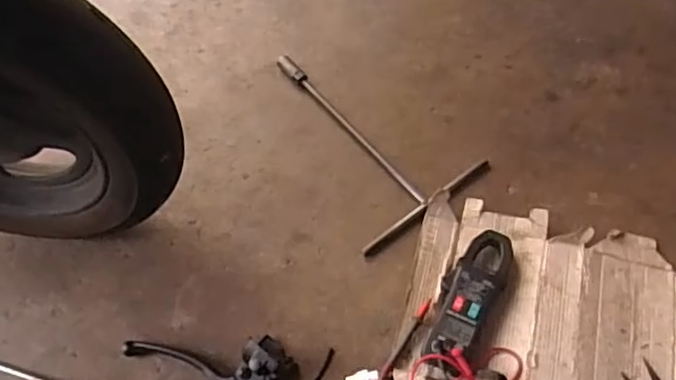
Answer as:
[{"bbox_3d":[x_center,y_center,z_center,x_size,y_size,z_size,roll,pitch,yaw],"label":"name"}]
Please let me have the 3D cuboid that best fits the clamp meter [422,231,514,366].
[{"bbox_3d":[0.143,0.114,0.663,0.057,0.027,0.158,22,63,17],"label":"clamp meter"}]

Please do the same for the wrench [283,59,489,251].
[{"bbox_3d":[0.021,-0.082,0.794,0.187,0.018,0.301,-34,62,-15],"label":"wrench"}]

